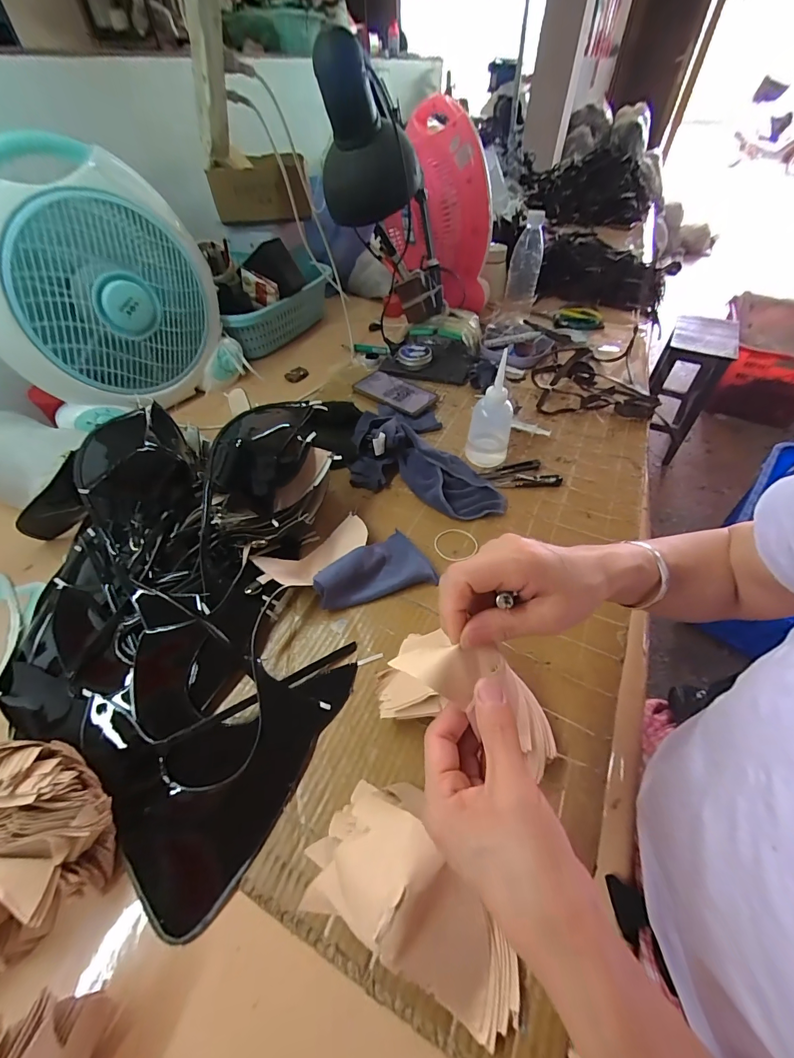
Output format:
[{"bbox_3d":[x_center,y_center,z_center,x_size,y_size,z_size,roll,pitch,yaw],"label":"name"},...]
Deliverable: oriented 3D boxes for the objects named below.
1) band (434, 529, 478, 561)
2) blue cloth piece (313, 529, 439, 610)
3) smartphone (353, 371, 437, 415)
[{"bbox_3d":[0.078,0.020,0.524,0.058,0.004,0.051,-15,51,-9],"label":"band"},{"bbox_3d":[-0.031,0.043,0.479,0.137,0.036,0.081,-15,51,-10],"label":"blue cloth piece"},{"bbox_3d":[-0.006,-0.262,0.738,0.164,0.011,0.079,31,58,25],"label":"smartphone"}]

